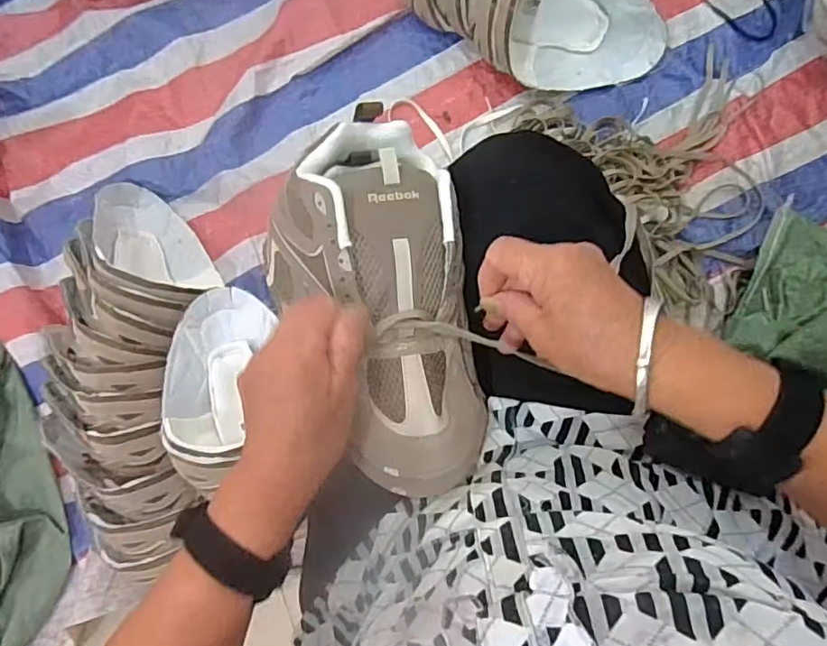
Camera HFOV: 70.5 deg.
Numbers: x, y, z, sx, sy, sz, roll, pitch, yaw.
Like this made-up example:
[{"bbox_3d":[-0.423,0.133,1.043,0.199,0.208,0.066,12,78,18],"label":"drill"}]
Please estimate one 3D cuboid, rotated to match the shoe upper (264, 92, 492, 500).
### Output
[{"bbox_3d":[-0.026,-0.012,0.400,0.130,0.075,0.257,-15,88,5],"label":"shoe upper"}]

